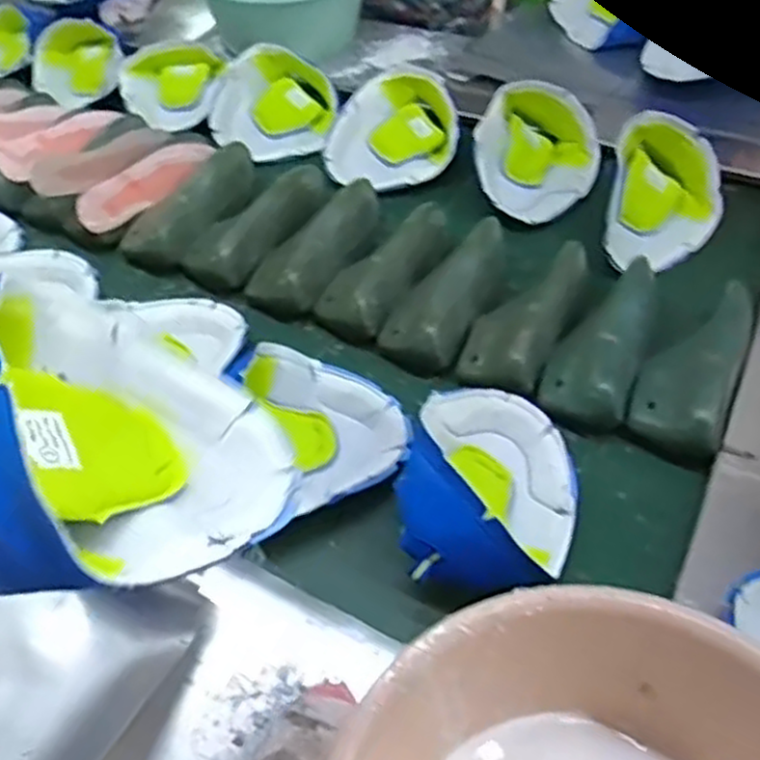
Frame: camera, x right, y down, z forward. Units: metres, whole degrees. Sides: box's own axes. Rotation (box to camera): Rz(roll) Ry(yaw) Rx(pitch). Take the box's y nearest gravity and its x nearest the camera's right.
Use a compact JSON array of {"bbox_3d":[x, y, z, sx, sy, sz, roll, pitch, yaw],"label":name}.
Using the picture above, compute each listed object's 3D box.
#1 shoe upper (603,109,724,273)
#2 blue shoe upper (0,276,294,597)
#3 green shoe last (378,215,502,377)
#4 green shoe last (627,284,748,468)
[{"bbox_3d":[0.346,-0.232,0.928,0.142,0.095,0.272,14,50,17],"label":"shoe upper"},{"bbox_3d":[-0.138,0.039,0.395,0.095,0.211,0.175,-47,71,5],"label":"blue shoe upper"},{"bbox_3d":[0.085,-0.105,0.878,0.090,0.068,0.223,22,66,23],"label":"green shoe last"},{"bbox_3d":[0.310,-0.014,0.751,0.089,0.068,0.201,18,51,20],"label":"green shoe last"}]

